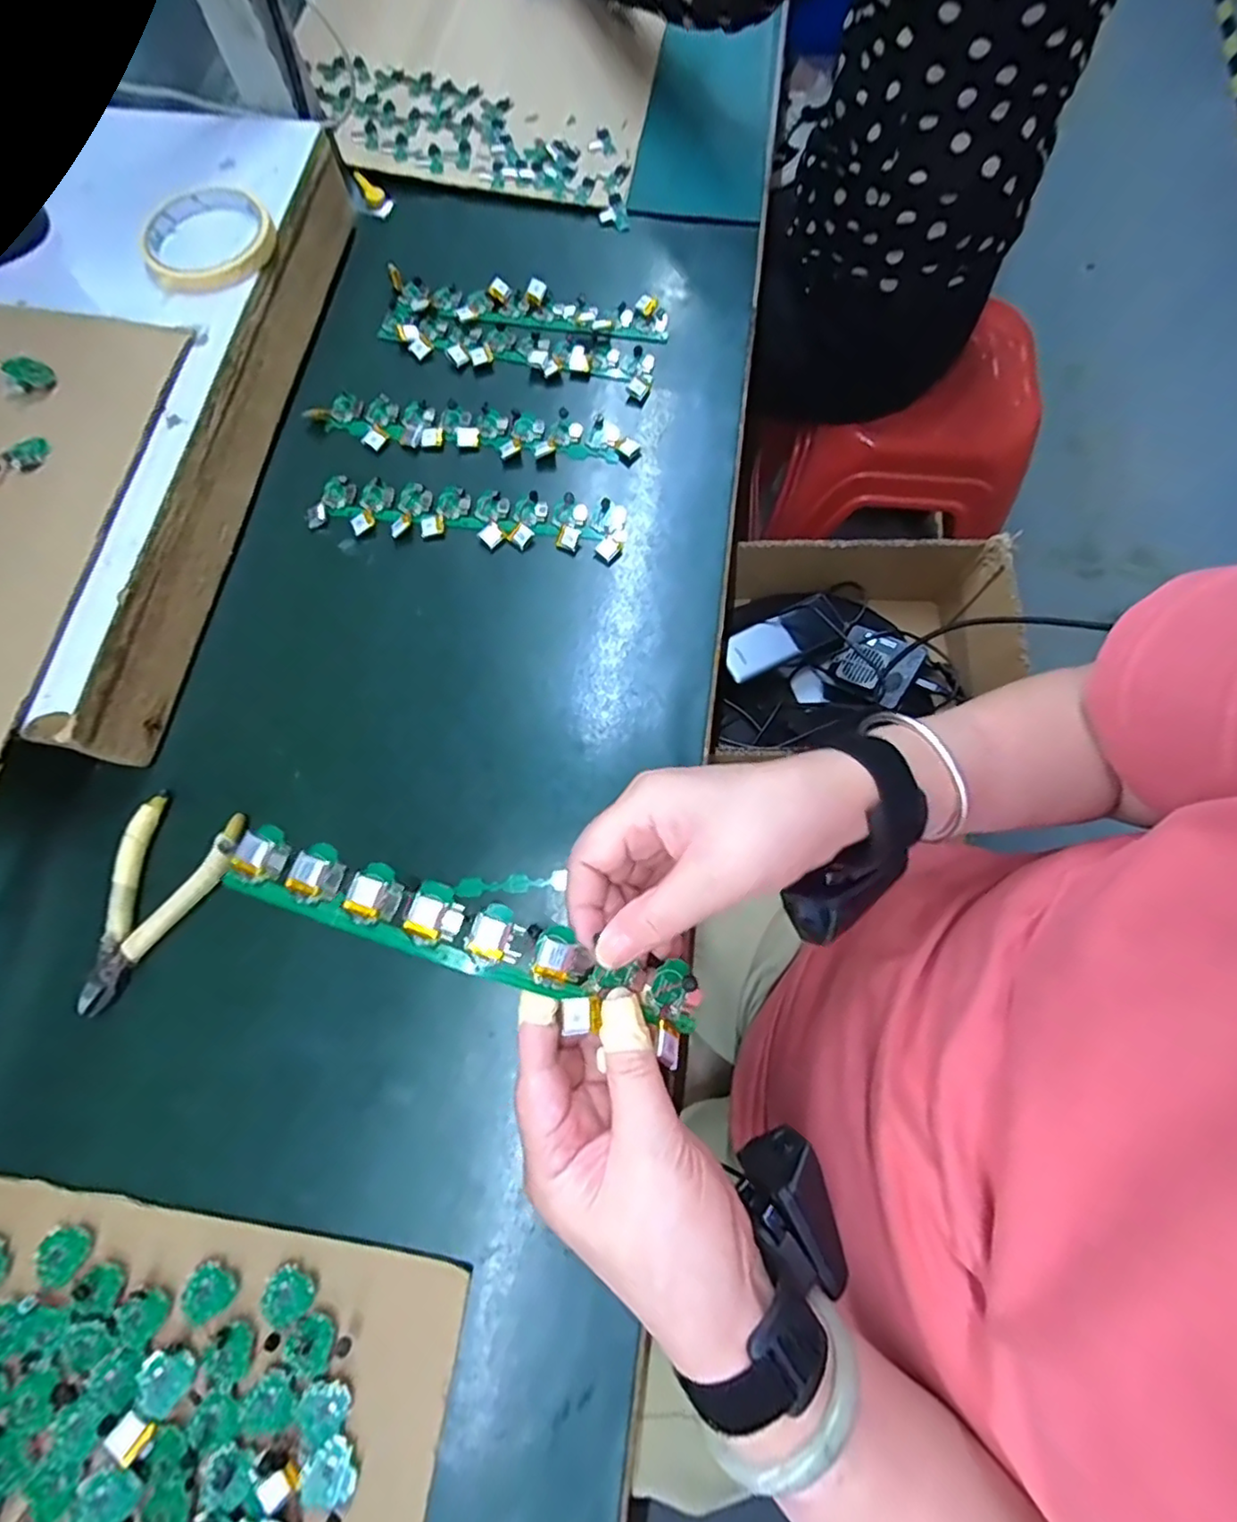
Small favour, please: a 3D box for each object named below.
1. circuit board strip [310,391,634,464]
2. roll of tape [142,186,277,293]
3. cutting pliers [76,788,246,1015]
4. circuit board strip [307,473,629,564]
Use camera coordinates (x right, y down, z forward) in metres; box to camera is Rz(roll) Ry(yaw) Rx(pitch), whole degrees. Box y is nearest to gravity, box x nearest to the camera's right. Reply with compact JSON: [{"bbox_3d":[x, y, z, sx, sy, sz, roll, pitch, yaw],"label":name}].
[{"bbox_3d":[-0.108,-0.250,0.460,0.238,0.013,0.047,7,74,0],"label":"circuit board strip"},{"bbox_3d":[-0.283,-0.358,0.418,0.086,0.011,0.089,0,73,2],"label":"roll of tape"},{"bbox_3d":[-0.279,0.078,0.357,0.064,0.012,0.126,32,75,7],"label":"cutting pliers"},{"bbox_3d":[-0.106,-0.177,0.438,0.222,0.008,0.045,7,74,0],"label":"circuit board strip"}]

